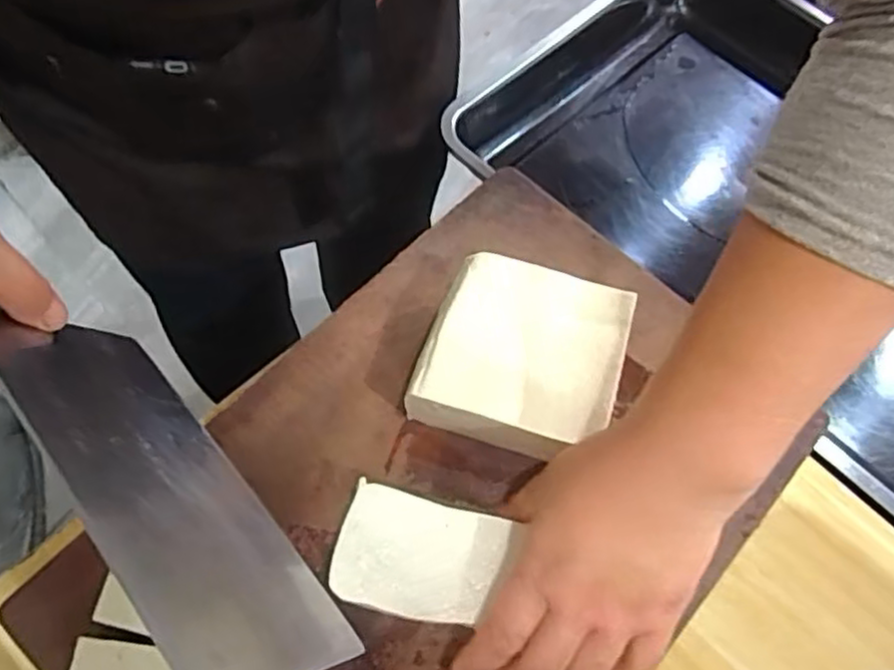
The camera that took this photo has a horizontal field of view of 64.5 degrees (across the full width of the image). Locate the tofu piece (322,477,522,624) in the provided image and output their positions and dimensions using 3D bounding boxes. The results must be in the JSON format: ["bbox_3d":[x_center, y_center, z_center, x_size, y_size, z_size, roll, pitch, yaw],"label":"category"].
[{"bbox_3d":[-0.015,0.121,0.388,0.089,0.009,0.062,14,65,4],"label":"tofu piece"}]

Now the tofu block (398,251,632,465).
[{"bbox_3d":[0.046,0.019,0.452,0.112,0.065,0.109,18,65,6],"label":"tofu block"}]

